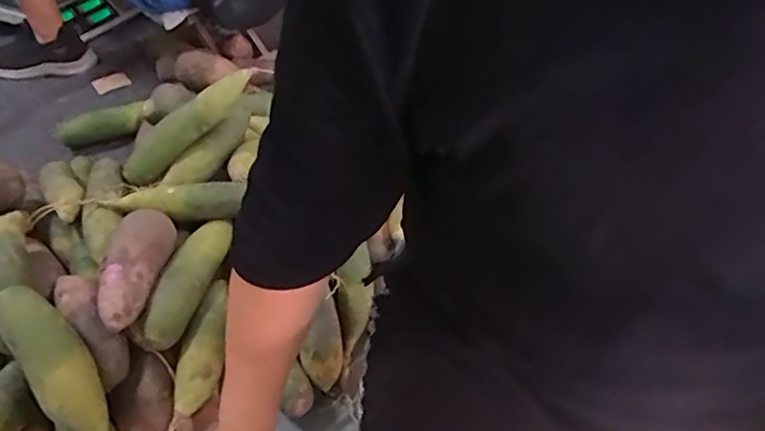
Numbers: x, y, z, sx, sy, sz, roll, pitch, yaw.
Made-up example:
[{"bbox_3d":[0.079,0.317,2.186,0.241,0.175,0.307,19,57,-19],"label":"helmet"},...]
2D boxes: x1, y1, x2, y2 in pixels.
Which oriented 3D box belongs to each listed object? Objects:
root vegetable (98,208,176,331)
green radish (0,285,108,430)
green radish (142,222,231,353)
[{"bbox_3d":[-0.308,0.056,0.688,0.051,0.051,0.168,4,45,2],"label":"root vegetable"},{"bbox_3d":[-0.343,0.153,0.584,0.059,0.050,0.184,-32,83,-30],"label":"green radish"},{"bbox_3d":[-0.250,0.077,0.724,0.047,0.045,0.209,6,45,4],"label":"green radish"}]

